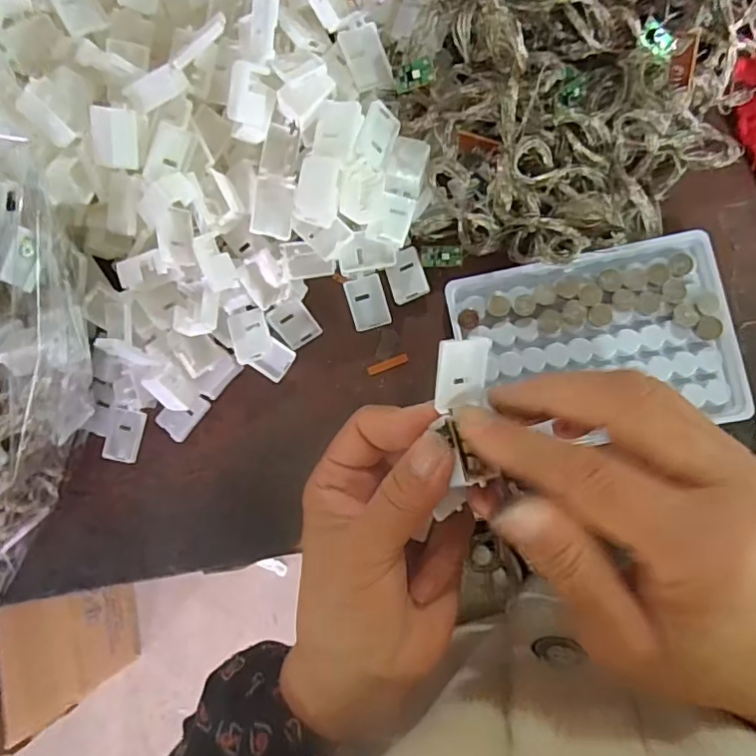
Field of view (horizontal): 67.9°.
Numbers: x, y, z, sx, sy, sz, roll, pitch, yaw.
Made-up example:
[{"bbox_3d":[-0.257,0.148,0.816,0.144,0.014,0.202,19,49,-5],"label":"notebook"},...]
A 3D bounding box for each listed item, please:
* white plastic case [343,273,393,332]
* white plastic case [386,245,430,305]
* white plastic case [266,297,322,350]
[{"bbox_3d":[-0.005,-0.040,0.298,0.020,0.004,0.027,-16,87,6],"label":"white plastic case"},{"bbox_3d":[0.015,-0.055,0.296,0.019,0.009,0.028,-17,87,6],"label":"white plastic case"},{"bbox_3d":[-0.044,-0.029,0.299,0.019,0.004,0.027,-36,128,0],"label":"white plastic case"}]

